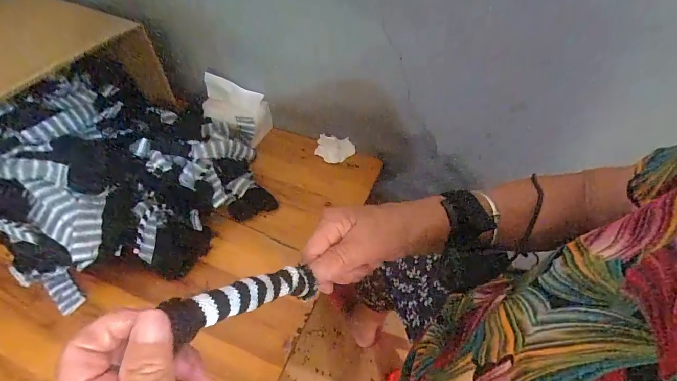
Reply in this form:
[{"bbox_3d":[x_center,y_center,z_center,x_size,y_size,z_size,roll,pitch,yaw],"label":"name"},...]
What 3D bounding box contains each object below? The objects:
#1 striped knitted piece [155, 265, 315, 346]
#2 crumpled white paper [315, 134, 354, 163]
[{"bbox_3d":[-0.060,0.073,0.243,0.026,0.015,0.113,44,24,29],"label":"striped knitted piece"},{"bbox_3d":[-0.008,-0.087,0.745,0.082,0.056,0.018,10,21,6],"label":"crumpled white paper"}]

